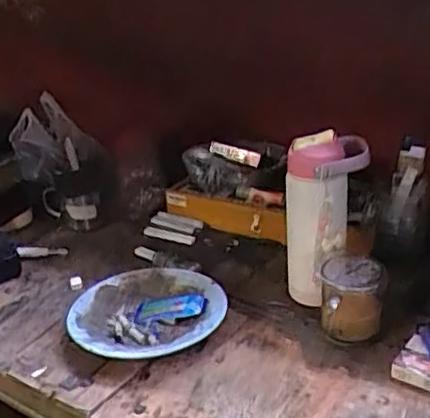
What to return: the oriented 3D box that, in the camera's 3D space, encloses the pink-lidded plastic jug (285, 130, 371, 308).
[{"bbox_3d":[0.138,0.022,0.809,0.099,0.213,0.092,-1,27,6],"label":"pink-lidded plastic jug"}]

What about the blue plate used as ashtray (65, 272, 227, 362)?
[{"bbox_3d":[-0.082,0.131,0.813,0.182,0.044,0.175,-3,27,1],"label":"blue plate used as ashtray"}]

